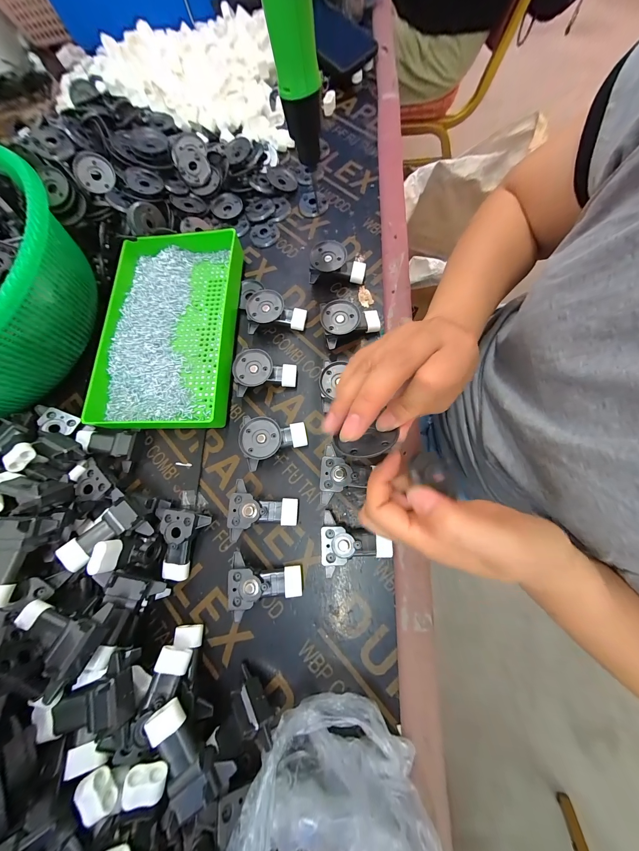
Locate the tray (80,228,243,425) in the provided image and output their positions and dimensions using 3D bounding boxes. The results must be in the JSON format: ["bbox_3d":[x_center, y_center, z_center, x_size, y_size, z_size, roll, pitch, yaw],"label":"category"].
[{"bbox_3d":[-0.182,-0.119,0.322,0.155,0.030,0.240,1,76,7],"label":"tray"}]

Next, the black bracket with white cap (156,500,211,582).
[{"bbox_3d":[-0.144,0.115,0.265,0.057,0.020,0.067,12,78,9],"label":"black bracket with white cap"}]

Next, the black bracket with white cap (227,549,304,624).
[{"bbox_3d":[-0.050,0.148,0.251,0.064,0.023,0.051,-1,76,6],"label":"black bracket with white cap"}]

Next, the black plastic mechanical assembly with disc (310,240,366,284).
[{"bbox_3d":[0.021,-0.196,0.329,0.067,0.029,0.044,-8,75,5],"label":"black plastic mechanical assembly with disc"}]

